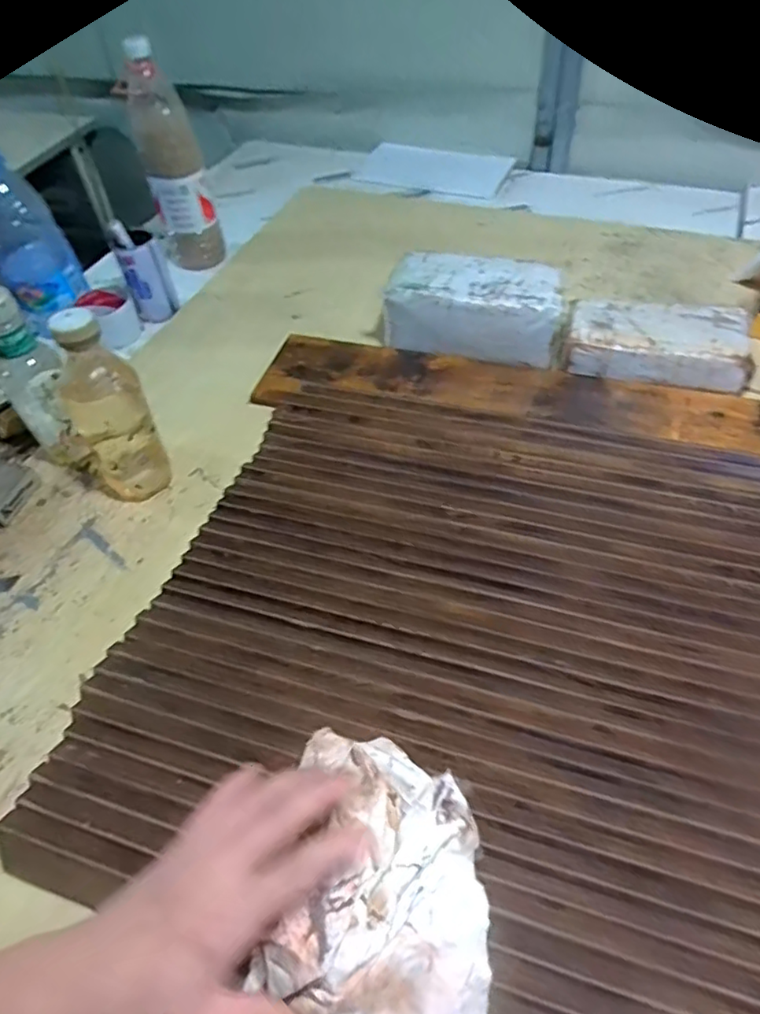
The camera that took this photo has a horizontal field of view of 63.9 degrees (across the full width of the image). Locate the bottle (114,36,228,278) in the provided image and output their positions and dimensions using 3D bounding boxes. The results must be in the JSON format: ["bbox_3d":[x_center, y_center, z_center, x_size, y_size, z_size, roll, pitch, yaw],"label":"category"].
[{"bbox_3d":[-0.305,-0.503,0.908,0.094,0.290,0.091,-18,52,-10],"label":"bottle"}]

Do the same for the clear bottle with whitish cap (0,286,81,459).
[{"bbox_3d":[-0.367,-0.137,0.644,0.063,0.188,0.055,-27,54,-18],"label":"clear bottle with whitish cap"}]

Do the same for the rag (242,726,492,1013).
[{"bbox_3d":[0.007,0.230,0.365,0.135,0.067,0.186,5,48,7],"label":"rag"}]

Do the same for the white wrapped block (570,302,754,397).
[{"bbox_3d":[0.332,-0.196,0.739,0.206,0.054,0.109,7,51,10],"label":"white wrapped block"}]

